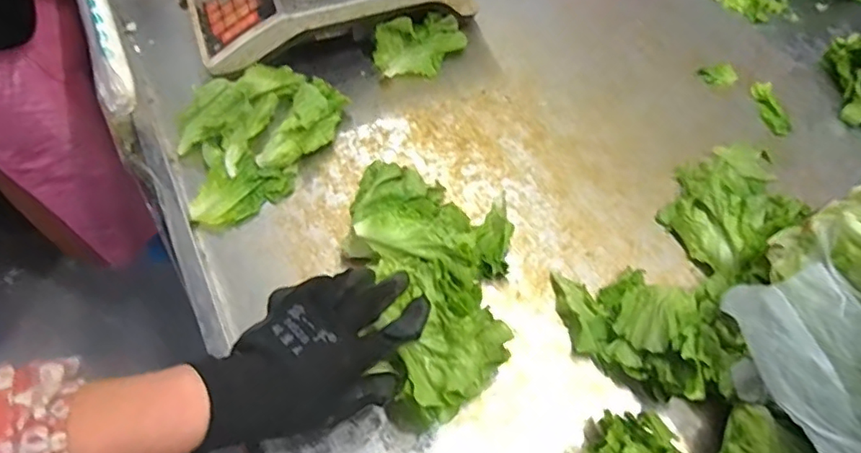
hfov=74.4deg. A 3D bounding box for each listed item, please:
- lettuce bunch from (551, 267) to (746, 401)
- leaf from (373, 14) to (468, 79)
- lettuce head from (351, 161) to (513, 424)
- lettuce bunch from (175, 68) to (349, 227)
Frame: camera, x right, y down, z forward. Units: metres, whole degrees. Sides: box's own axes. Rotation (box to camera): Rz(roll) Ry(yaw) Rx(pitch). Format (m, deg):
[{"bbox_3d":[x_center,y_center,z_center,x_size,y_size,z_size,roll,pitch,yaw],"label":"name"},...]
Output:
[{"bbox_3d":[0.186,0.079,0.489,0.161,0.074,0.107,40,68,18],"label":"lettuce bunch"},{"bbox_3d":[-0.009,-0.210,0.657,0.108,0.042,0.061,-18,64,-10],"label":"leaf"},{"bbox_3d":[0.010,0.039,0.495,0.139,0.077,0.243,-5,62,-4],"label":"lettuce head"},{"bbox_3d":[-0.194,-0.094,0.589,0.145,0.045,0.193,29,65,14],"label":"lettuce bunch"}]

